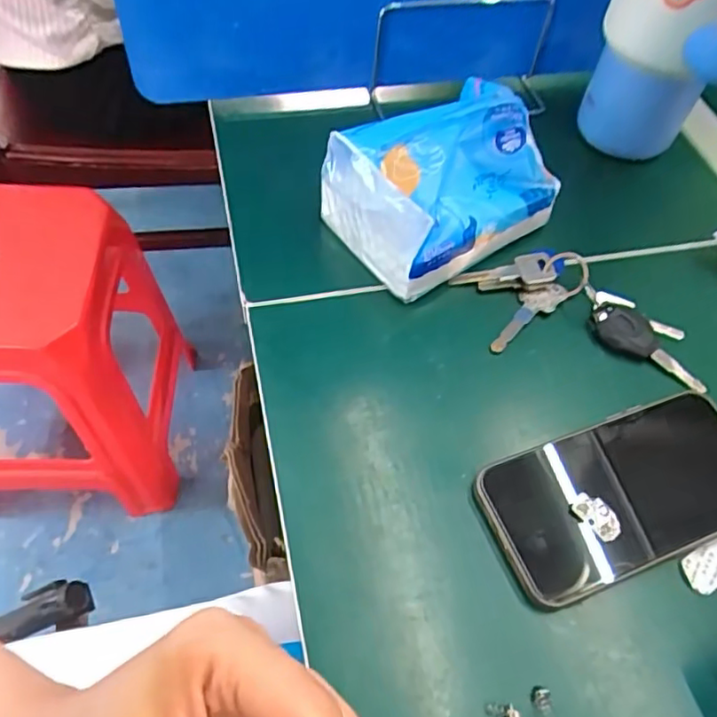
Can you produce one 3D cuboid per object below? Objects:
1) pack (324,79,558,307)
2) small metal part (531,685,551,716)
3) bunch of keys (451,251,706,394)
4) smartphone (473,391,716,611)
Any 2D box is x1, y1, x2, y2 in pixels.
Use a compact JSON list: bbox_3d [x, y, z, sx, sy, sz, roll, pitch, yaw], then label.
[{"bbox_3d":[0.055,-0.118,0.408,0.134,0.090,0.098,-30,64,-22],"label":"pack"},{"bbox_3d":[0.084,0.157,0.282,0.009,0.004,0.012,9,56,1],"label":"small metal part"},{"bbox_3d":[0.140,-0.033,0.401,0.150,0.014,0.081,11,56,2],"label":"bunch of keys"},{"bbox_3d":[0.149,0.069,0.336,0.159,0.010,0.080,-17,60,-16],"label":"smartphone"}]

